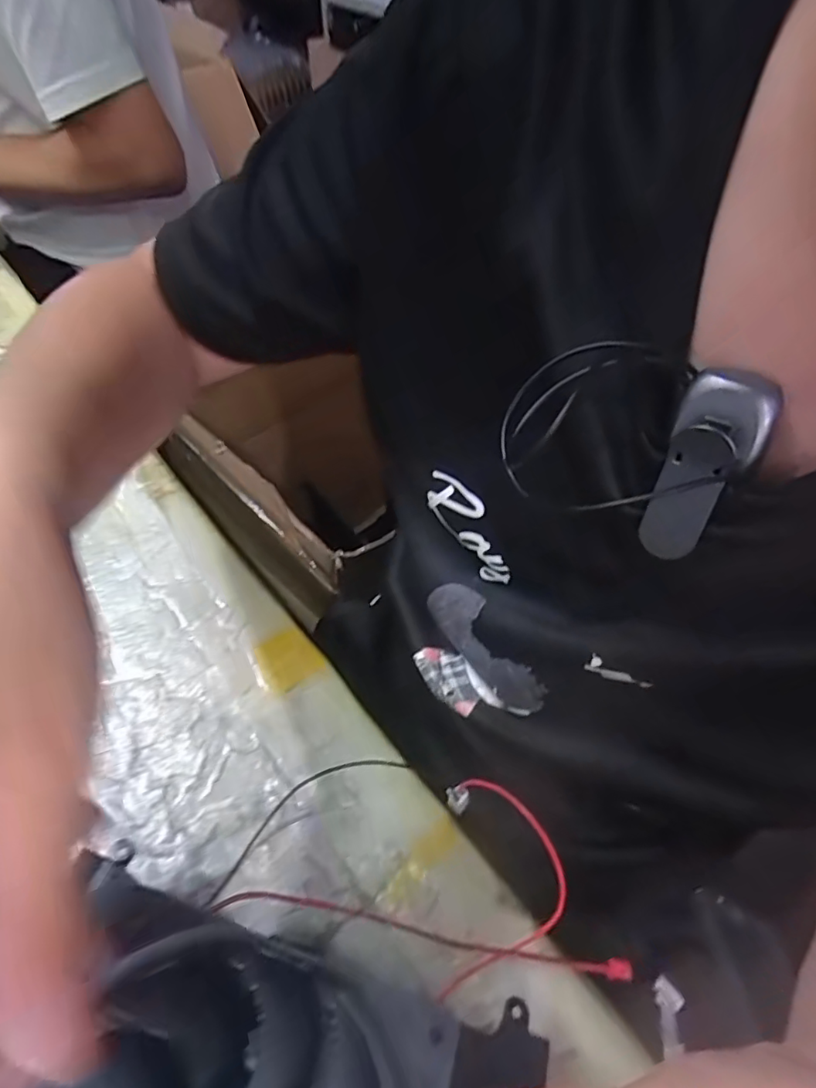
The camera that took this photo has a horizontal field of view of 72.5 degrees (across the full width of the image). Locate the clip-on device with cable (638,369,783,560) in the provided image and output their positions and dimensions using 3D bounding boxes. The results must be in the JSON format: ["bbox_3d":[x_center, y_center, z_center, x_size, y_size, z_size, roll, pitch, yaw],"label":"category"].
[{"bbox_3d":[0.084,-0.020,0.161,0.023,0.055,0.016,22,28,12],"label":"clip-on device with cable"}]

